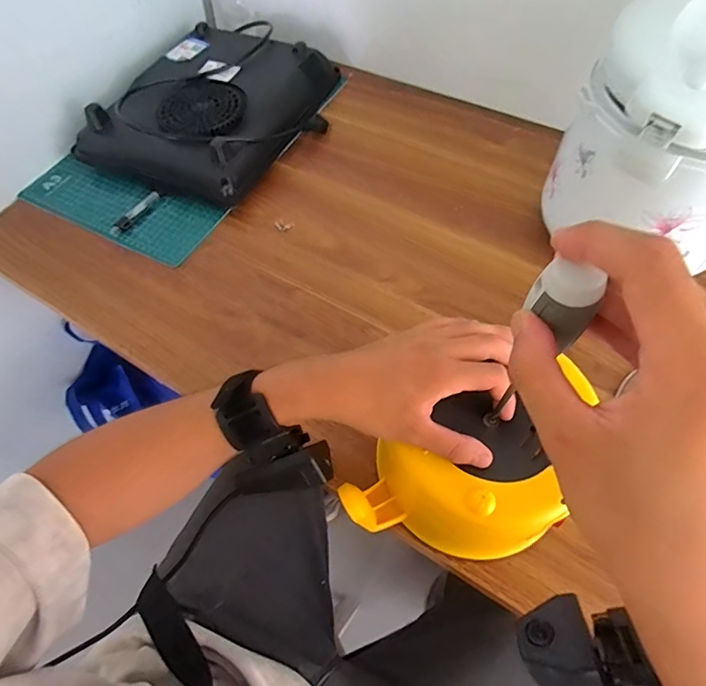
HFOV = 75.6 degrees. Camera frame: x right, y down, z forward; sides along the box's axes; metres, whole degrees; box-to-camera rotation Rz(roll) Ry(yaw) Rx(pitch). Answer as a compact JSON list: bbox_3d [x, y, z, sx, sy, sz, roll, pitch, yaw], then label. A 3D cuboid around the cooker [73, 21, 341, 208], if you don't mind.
[{"bbox_3d":[-0.203,-0.365,0.686,0.282,0.065,0.355,28,65,18],"label":"cooker"}]

